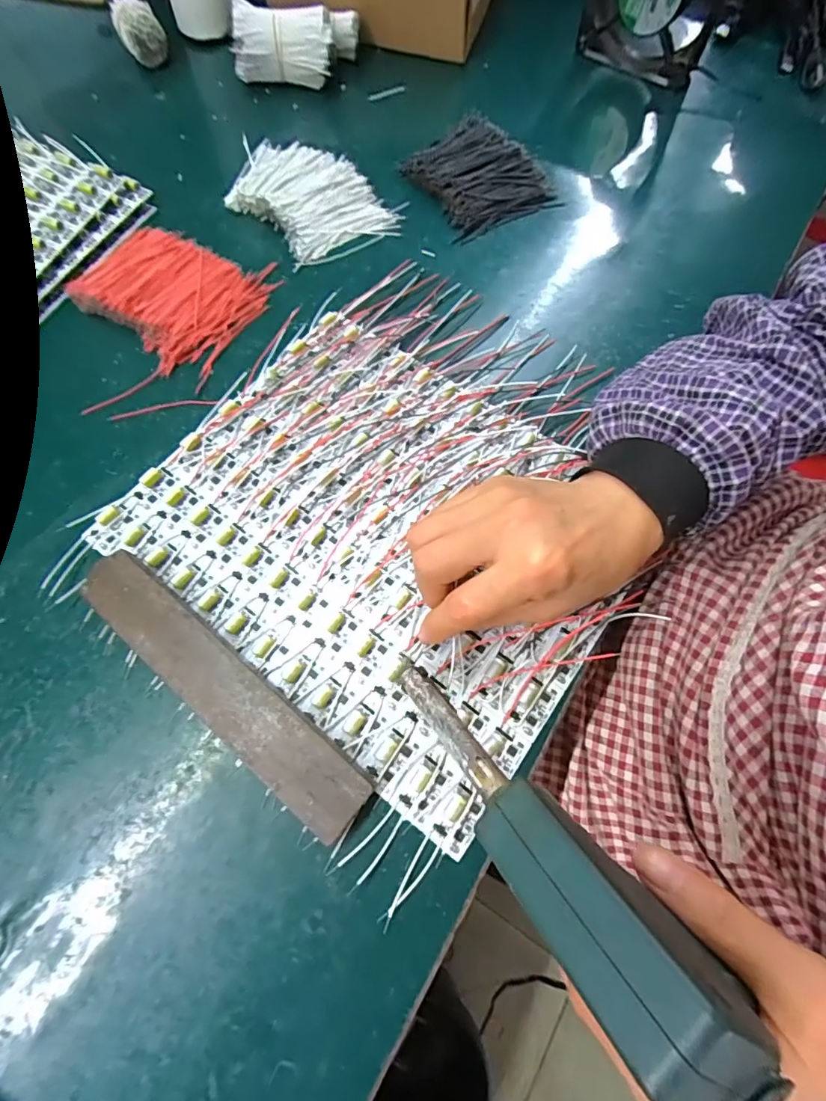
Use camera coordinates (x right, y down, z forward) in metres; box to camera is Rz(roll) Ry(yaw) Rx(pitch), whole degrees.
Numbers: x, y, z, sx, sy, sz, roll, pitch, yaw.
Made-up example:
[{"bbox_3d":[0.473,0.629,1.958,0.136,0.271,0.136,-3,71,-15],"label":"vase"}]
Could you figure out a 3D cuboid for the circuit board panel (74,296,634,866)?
[{"bbox_3d":[-0.021,-0.019,0.307,0.288,0.011,0.236,35,72,13],"label":"circuit board panel"}]

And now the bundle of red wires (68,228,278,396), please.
[{"bbox_3d":[-0.195,-0.200,0.374,0.141,0.017,0.114,23,70,9],"label":"bundle of red wires"}]

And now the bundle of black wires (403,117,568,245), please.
[{"bbox_3d":[0.059,-0.335,0.430,0.102,0.020,0.112,-26,70,-10],"label":"bundle of black wires"}]

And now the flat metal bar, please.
[{"bbox_3d":[-0.106,0.070,0.259,0.196,0.005,0.036,38,77,13],"label":"flat metal bar"}]

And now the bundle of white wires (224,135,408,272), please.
[{"bbox_3d":[-0.098,-0.314,0.421,0.102,0.016,0.161,-38,73,-14],"label":"bundle of white wires"}]

